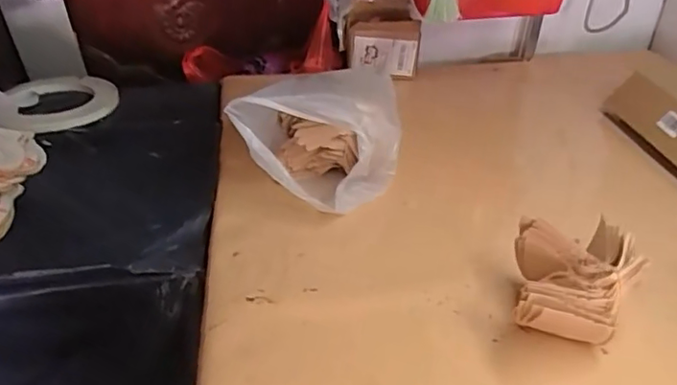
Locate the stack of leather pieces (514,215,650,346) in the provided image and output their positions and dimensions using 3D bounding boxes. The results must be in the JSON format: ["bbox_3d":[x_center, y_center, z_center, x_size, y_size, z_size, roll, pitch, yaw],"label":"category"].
[{"bbox_3d":[0.258,0.101,0.631,0.122,0.095,0.152,8,33,10],"label":"stack of leather pieces"}]

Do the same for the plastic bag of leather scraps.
[{"bbox_3d":[-0.012,-0.105,0.877,0.211,0.154,0.308,8,33,10],"label":"plastic bag of leather scraps"}]

